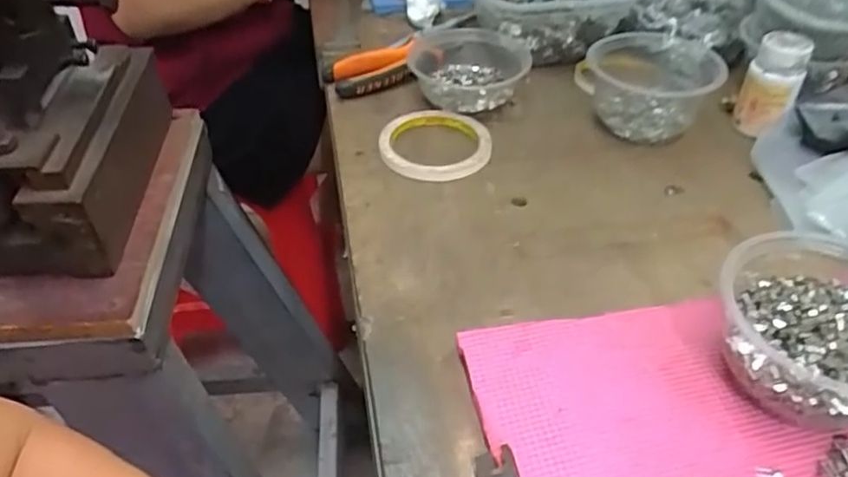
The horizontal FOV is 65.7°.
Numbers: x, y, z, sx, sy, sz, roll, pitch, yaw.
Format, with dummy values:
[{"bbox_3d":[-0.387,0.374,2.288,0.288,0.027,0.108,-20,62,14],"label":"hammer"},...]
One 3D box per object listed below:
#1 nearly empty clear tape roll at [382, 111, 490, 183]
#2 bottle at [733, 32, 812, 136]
[{"bbox_3d":[0.013,-0.087,0.580,0.092,0.017,0.095,-1,42,1],"label":"nearly empty clear tape roll"},{"bbox_3d":[0.304,-0.135,0.575,0.043,0.076,0.047,22,47,25],"label":"bottle"}]

